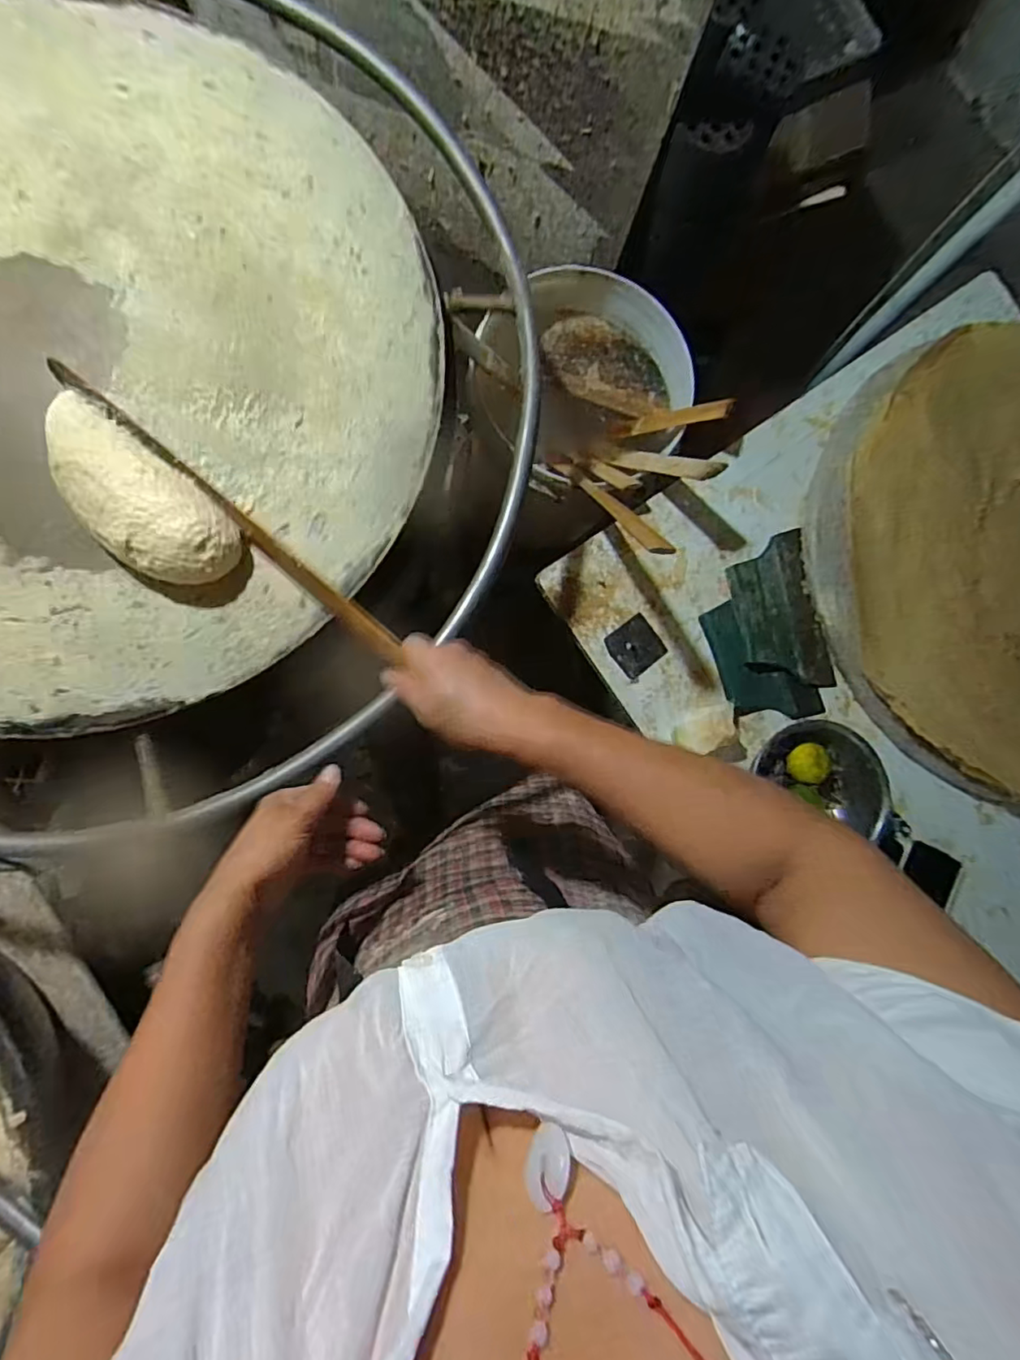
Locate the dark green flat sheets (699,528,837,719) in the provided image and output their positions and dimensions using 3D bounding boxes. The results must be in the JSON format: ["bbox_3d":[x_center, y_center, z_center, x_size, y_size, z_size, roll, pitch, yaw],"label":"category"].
[{"bbox_3d":[0.324,-0.063,0.738,0.152,0.018,0.223,-13,86,-7],"label":"dark green flat sheets"}]

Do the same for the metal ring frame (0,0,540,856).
[{"bbox_3d":[-0.394,-0.285,0.519,0.846,0.052,0.826,33,82,-2],"label":"metal ring frame"}]

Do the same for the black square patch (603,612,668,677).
[{"bbox_3d":[0.155,-0.042,0.727,0.066,0.009,0.061,-36,89,-8],"label":"black square patch"}]

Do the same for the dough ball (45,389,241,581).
[{"bbox_3d":[-0.295,-0.142,0.460,0.175,0.053,0.079,39,82,-1],"label":"dough ball"}]

